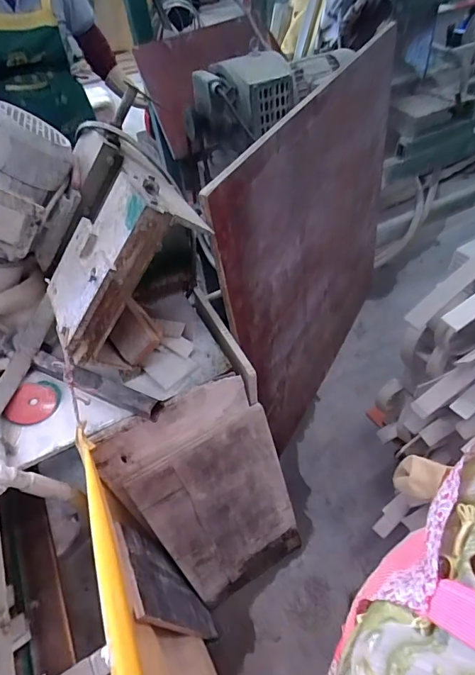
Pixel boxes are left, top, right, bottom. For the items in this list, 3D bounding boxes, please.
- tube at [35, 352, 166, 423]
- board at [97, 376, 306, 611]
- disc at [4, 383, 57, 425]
[{"bbox_3d":[-0.268,0.085,0.773,0.288,0.038,0.046,19,52,22],"label":"tube"},{"bbox_3d":[-0.033,0.368,0.935,0.310,0.652,0.021,-30,35,-14],"label":"board"},{"bbox_3d":[-0.375,0.120,0.770,0.078,0.005,0.087,5,47,-7],"label":"disc"}]

